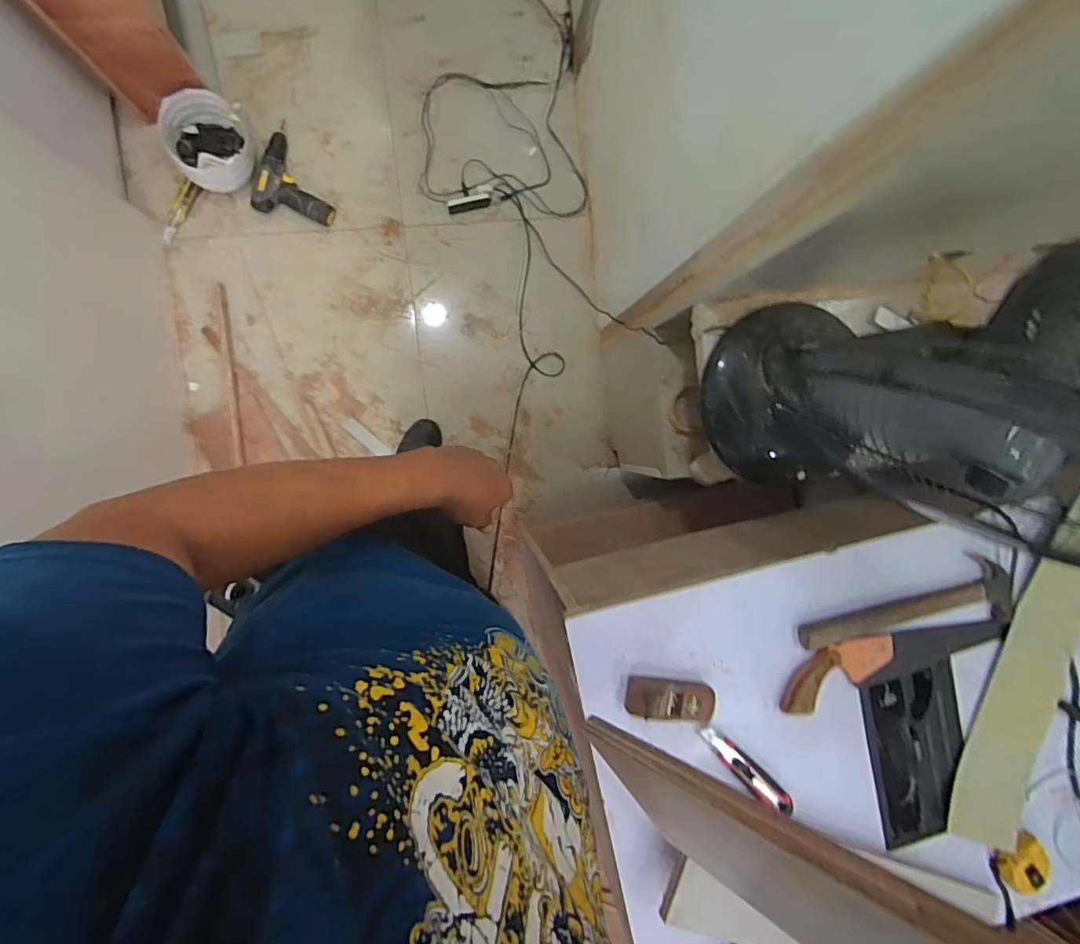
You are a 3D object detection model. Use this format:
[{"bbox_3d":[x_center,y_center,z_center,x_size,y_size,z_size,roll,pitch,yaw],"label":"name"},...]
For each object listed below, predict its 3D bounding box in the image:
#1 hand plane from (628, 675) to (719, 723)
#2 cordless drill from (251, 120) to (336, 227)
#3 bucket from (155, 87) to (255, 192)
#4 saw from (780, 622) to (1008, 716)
[{"bbox_3d":[0.166,0.285,0.689,0.110,0.047,0.047,12,91,-8],"label":"hand plane"},{"bbox_3d":[-0.594,-0.731,1.340,0.194,0.054,0.206,16,91,-8],"label":"cordless drill"},{"bbox_3d":[-0.760,-0.762,1.263,0.175,0.152,0.169,0,93,-7],"label":"bucket"},{"bbox_3d":[0.484,0.256,0.746,0.343,0.034,0.086,-10,94,-7],"label":"saw"}]

